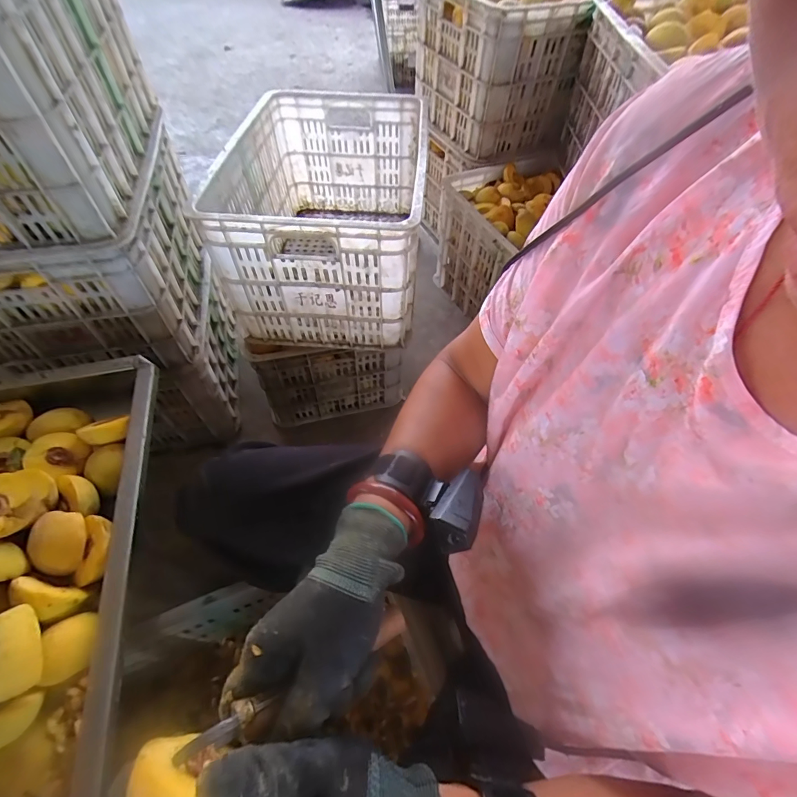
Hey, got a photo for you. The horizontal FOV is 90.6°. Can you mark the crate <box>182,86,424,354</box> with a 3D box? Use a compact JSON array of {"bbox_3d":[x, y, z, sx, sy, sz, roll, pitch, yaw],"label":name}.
[{"bbox_3d":[-0.124,-0.402,0.836,0.379,0.268,0.552,1,56,-2],"label":"crate"}]

